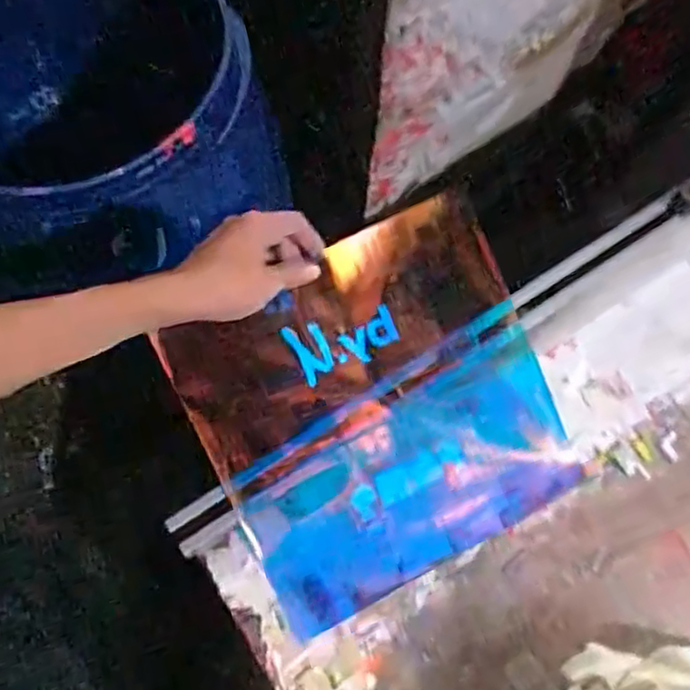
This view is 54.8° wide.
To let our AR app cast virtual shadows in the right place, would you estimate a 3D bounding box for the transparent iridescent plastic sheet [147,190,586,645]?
[{"bbox_3d":[0.036,0.056,0.598,0.310,0.033,0.290,-26,96,-11],"label":"transparent iridescent plastic sheet"}]

